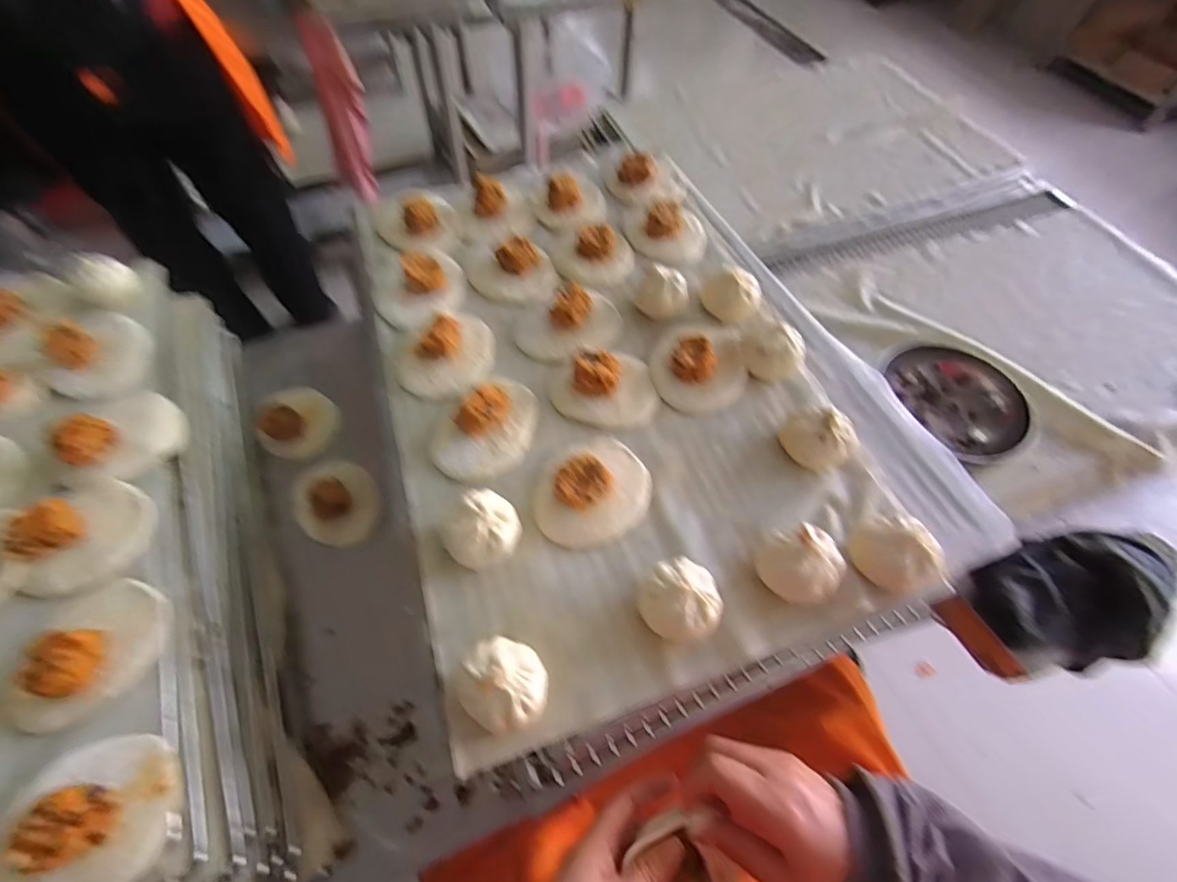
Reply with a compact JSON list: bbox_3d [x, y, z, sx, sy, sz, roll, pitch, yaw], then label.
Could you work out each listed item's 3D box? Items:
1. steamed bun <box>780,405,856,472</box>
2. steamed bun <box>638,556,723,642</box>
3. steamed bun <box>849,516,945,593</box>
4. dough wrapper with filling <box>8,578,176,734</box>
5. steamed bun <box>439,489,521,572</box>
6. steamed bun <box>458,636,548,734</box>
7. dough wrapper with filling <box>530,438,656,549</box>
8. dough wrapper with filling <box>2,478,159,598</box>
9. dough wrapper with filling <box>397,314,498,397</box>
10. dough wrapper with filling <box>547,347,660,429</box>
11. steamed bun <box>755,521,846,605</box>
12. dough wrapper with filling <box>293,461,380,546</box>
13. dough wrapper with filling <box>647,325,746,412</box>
[{"bbox_3d":[0.193,-0.003,0.431,0.056,0.040,0.047,32,63,16],"label":"steamed bun"},{"bbox_3d":[0.066,0.112,0.356,0.052,0.041,0.053,1,60,-2],"label":"steamed bun"},{"bbox_3d":[0.230,0.085,0.379,0.047,0.044,0.058,-29,64,-18],"label":"steamed bun"},{"bbox_3d":[-0.362,0.147,0.357,0.088,0.033,0.102,11,59,4],"label":"dough wrapper with filling"},{"bbox_3d":[-0.080,0.065,0.379,0.056,0.043,0.057,23,61,11],"label":"steamed bun"},{"bbox_3d":[-0.054,0.157,0.326,0.052,0.042,0.051,1,60,-2],"label":"steamed bun"},{"bbox_3d":[0.003,0.035,0.406,0.101,0.032,0.086,-32,65,-19],"label":"dough wrapper with filling"},{"bbox_3d":[-0.402,0.070,0.399,0.083,0.033,0.095,3,59,0],"label":"dough wrapper with filling"},{"bbox_3d":[-0.135,-0.086,0.476,0.091,0.038,0.087,1,60,-2],"label":"dough wrapper with filling"},{"bbox_3d":[0.013,-0.053,0.457,0.095,0.032,0.077,-7,60,-7],"label":"dough wrapper with filling"},{"bbox_3d":[0.156,0.089,0.369,0.052,0.040,0.051,1,60,-2],"label":"steamed bun"},{"bbox_3d":[-0.262,0.065,0.531,0.092,0.027,0.077,41,66,19],"label":"dough wrapper with filling"},{"bbox_3d":[0.103,-0.080,0.476,0.086,0.028,0.103,-6,60,-6],"label":"dough wrapper with filling"}]

